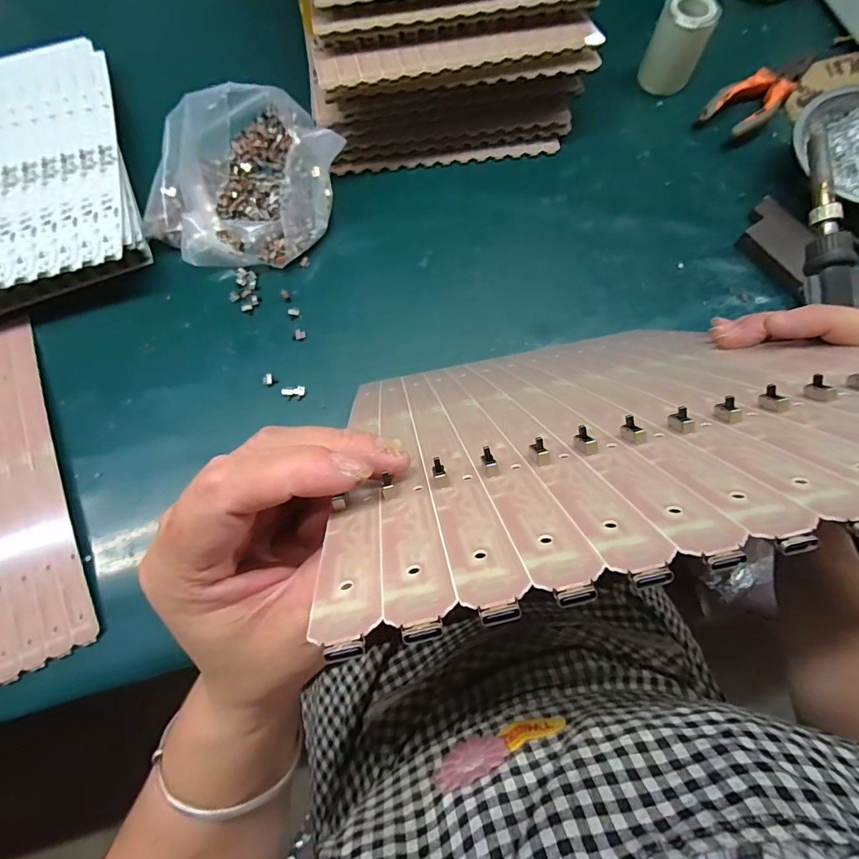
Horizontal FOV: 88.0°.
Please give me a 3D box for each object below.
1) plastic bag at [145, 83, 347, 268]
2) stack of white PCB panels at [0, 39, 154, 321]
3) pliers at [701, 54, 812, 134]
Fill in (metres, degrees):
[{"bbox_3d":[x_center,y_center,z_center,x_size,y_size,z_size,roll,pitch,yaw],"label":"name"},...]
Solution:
[{"bbox_3d":[-0.160,-0.218,0.371,0.137,0.092,0.153,33,76,9],"label":"plastic bag"},{"bbox_3d":[-0.411,-0.232,0.407,0.247,0.039,0.294,-20,75,-6],"label":"stack of white PCB panels"},{"bbox_3d":[0.322,-0.330,0.437,0.123,0.024,0.053,-44,78,-12],"label":"pliers"}]

